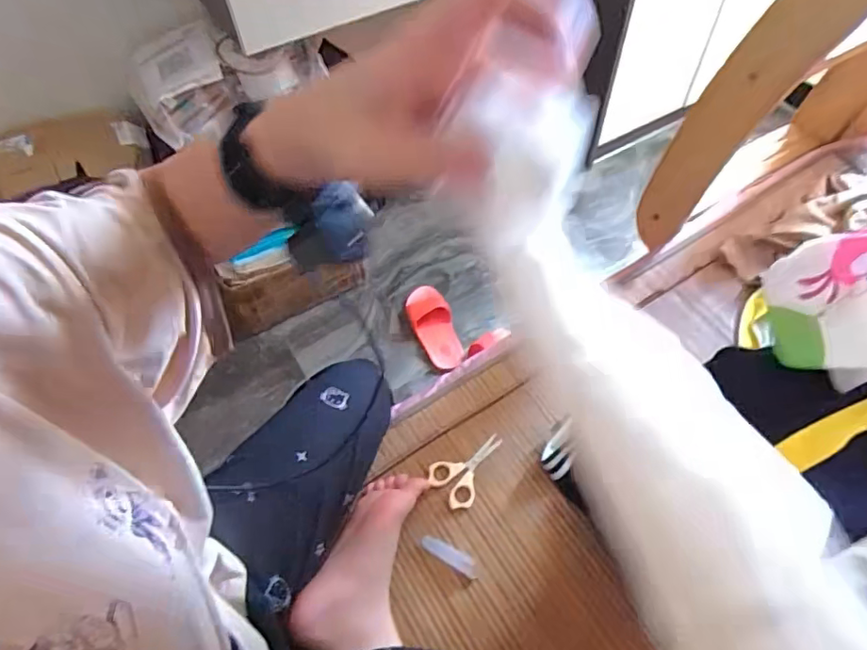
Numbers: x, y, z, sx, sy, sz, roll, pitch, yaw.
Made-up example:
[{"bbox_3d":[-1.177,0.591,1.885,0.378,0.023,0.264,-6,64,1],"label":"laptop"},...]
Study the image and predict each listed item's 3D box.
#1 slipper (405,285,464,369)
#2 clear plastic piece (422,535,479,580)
[{"bbox_3d":[0.000,0.001,1.273,0.087,0.052,0.216,-21,71,-12],"label":"slipper"},{"bbox_3d":[0.020,0.277,0.651,0.074,0.005,0.019,24,60,18],"label":"clear plastic piece"}]

